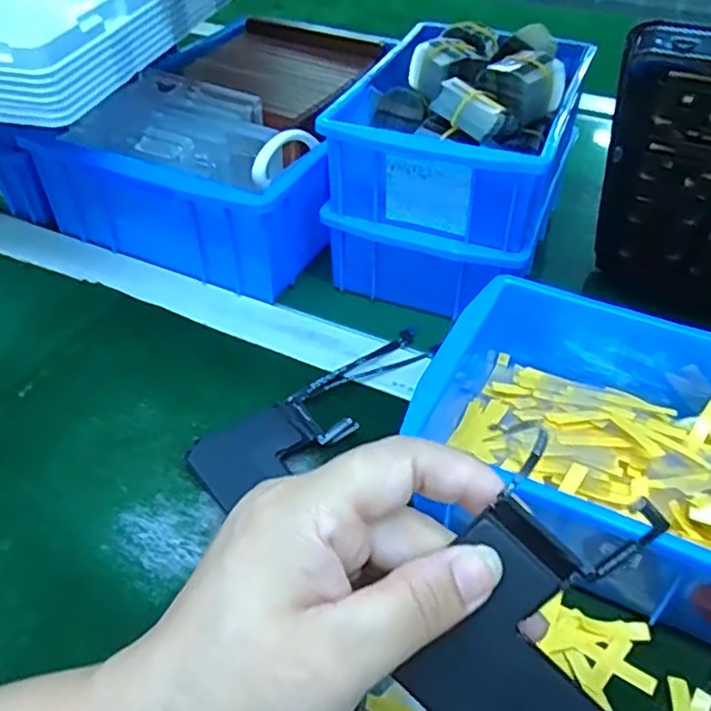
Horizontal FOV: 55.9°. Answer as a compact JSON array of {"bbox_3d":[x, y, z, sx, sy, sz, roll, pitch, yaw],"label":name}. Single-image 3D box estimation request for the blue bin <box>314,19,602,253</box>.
[{"bbox_3d":[0.076,-0.152,0.433,0.146,0.076,0.183,15,46,16],"label":"blue bin"}]

